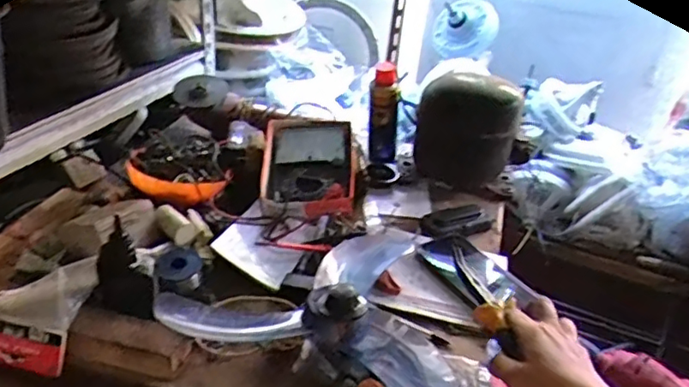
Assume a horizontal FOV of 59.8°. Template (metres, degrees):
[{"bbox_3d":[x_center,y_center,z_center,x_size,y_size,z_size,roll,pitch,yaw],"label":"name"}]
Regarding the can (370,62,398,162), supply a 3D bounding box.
[{"bbox_3d":[0.066,-0.137,0.996,0.053,0.155,0.047,5,32,0],"label":"can"}]

